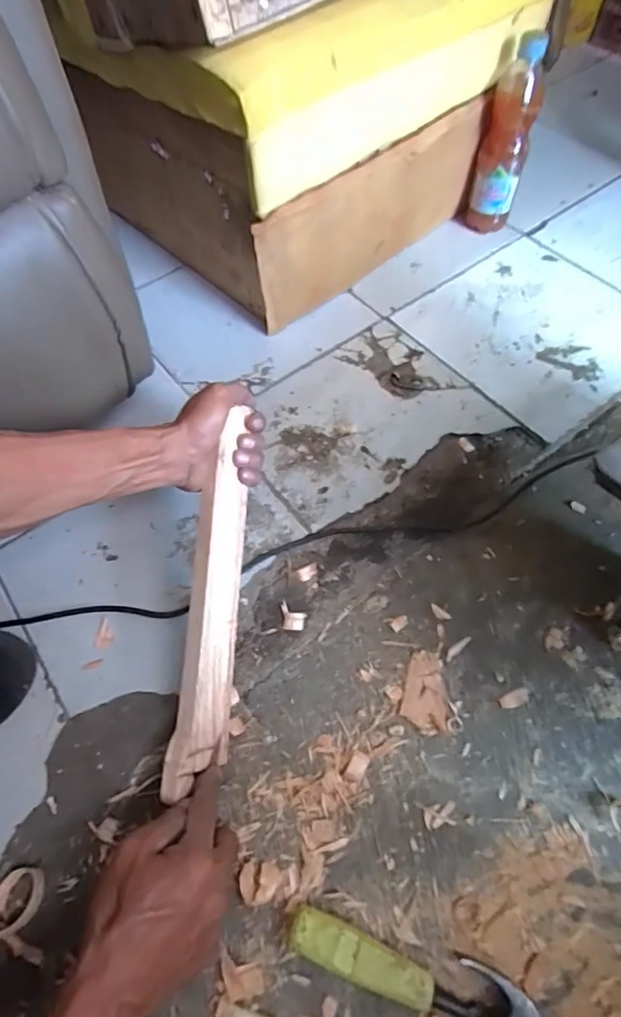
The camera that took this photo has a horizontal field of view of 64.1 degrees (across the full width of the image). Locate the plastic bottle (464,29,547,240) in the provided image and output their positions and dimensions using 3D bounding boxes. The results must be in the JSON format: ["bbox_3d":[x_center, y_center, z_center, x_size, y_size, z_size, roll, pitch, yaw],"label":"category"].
[{"bbox_3d":[0.280,-0.520,0.717,0.067,0.227,0.066,18,63,12],"label":"plastic bottle"}]

